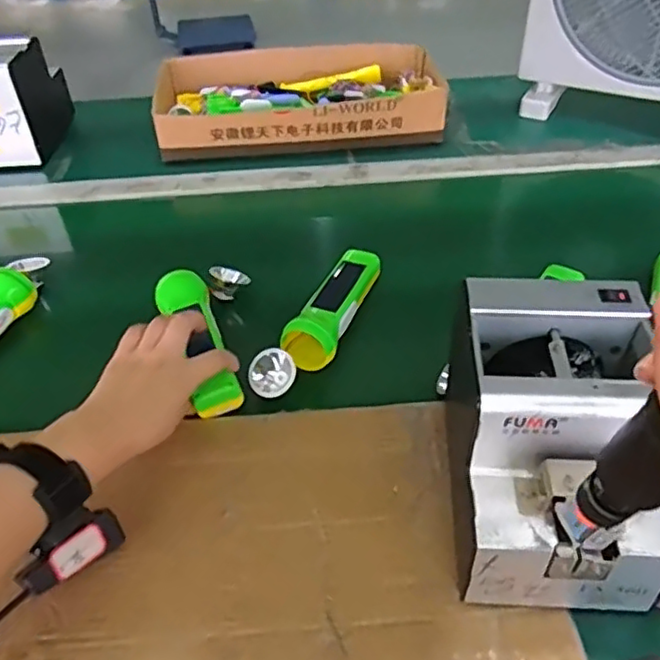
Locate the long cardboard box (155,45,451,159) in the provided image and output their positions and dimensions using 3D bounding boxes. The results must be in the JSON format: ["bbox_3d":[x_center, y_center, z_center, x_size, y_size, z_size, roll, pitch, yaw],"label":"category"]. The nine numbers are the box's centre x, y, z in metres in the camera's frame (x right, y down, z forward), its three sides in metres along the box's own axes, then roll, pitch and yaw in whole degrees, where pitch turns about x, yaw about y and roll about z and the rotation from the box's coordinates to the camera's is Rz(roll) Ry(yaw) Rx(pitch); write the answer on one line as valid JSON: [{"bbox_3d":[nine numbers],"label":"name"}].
[{"bbox_3d":[-0.046,-0.360,0.984,0.420,0.068,0.251,-6,43,-4],"label":"long cardboard box"}]

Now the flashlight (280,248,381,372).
[{"bbox_3d":[0.005,-0.023,0.646,0.048,0.036,0.170,15,45,18],"label":"flashlight"}]

